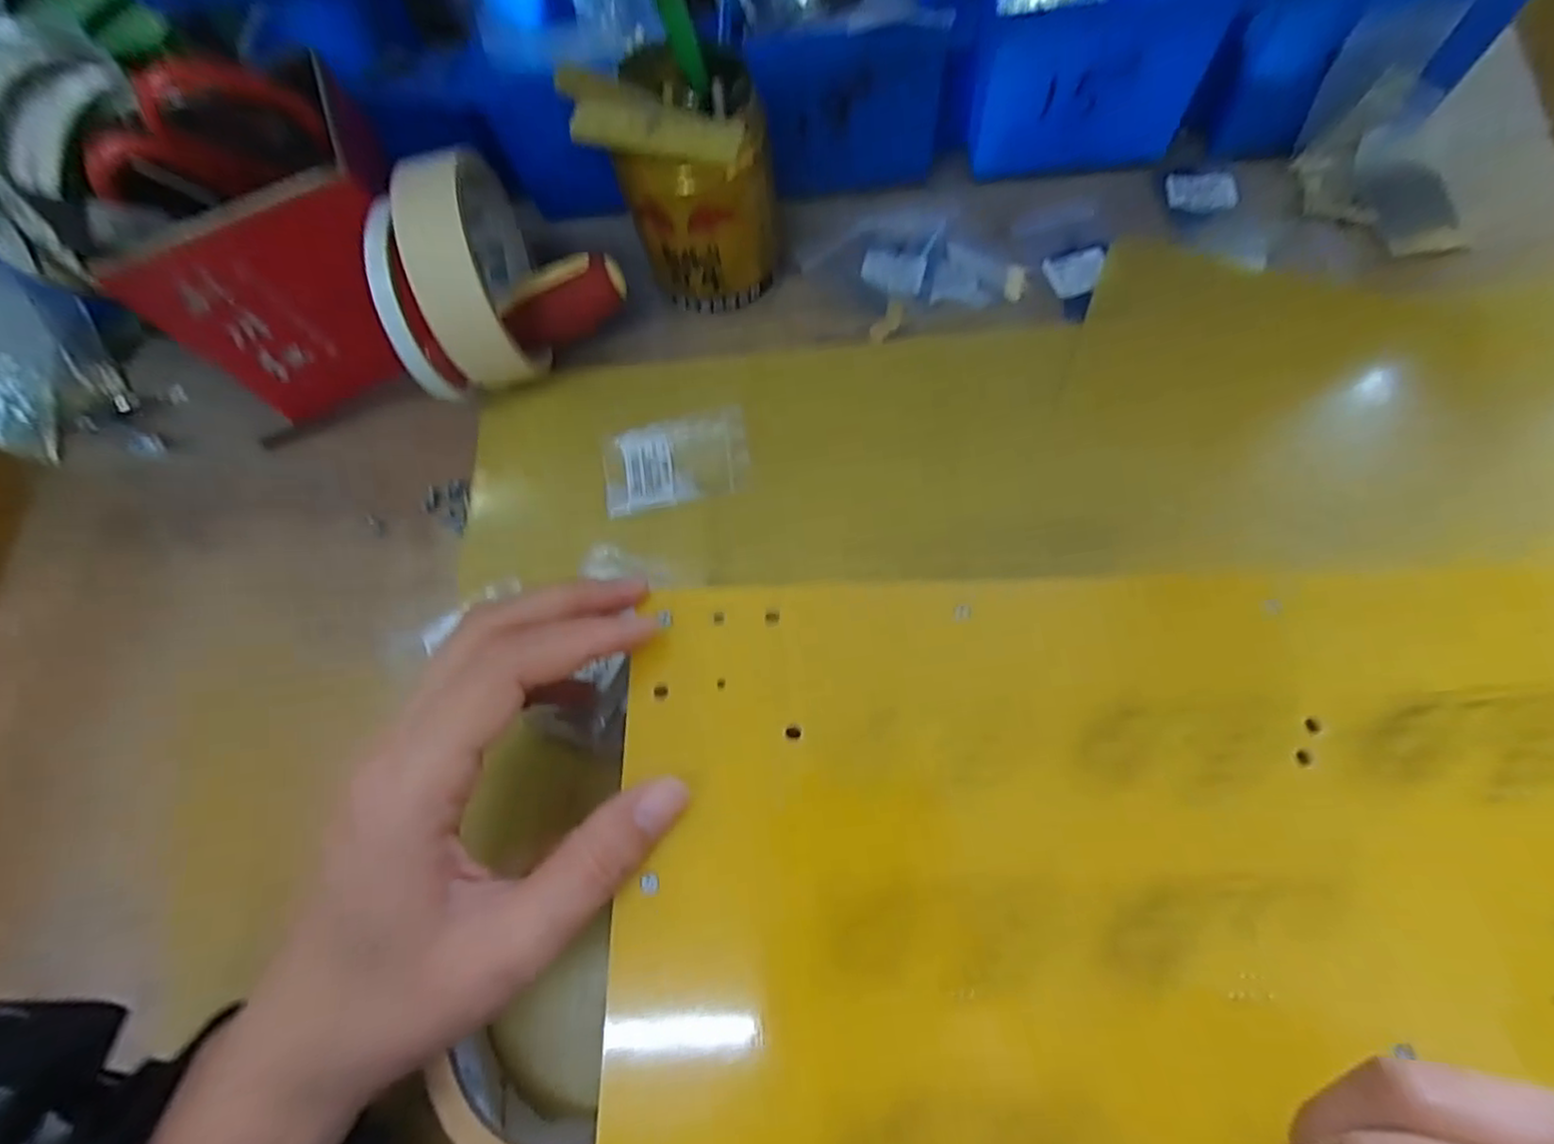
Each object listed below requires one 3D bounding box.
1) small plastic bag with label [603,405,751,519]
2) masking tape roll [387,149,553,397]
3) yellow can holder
[{"bbox_3d":[-0.044,-0.048,0.292,0.063,0.004,0.039,-12,80,5],"label":"small plastic bag with label"},{"bbox_3d":[-0.130,-0.132,0.289,0.035,0.087,0.107,-18,70,0],"label":"masking tape roll"},{"bbox_3d":[-0.030,-0.168,0.297,0.061,0.083,0.071,0,70,7],"label":"yellow can holder"}]

